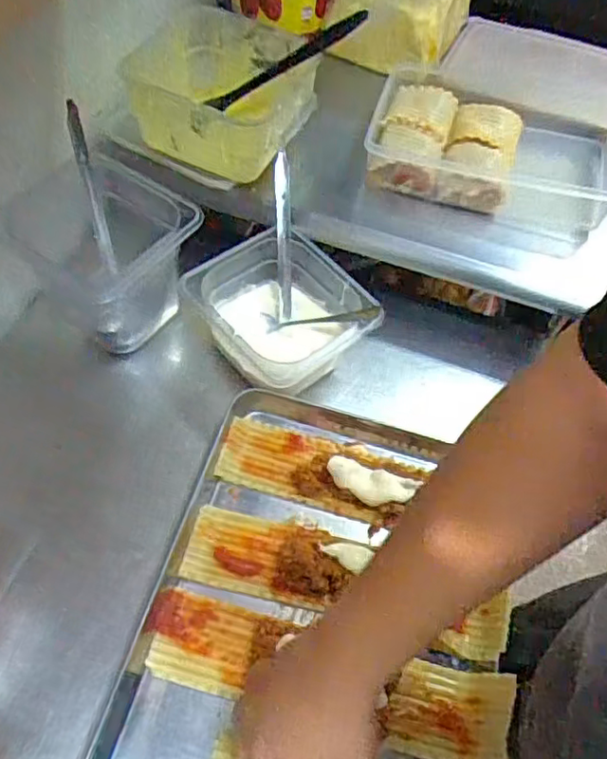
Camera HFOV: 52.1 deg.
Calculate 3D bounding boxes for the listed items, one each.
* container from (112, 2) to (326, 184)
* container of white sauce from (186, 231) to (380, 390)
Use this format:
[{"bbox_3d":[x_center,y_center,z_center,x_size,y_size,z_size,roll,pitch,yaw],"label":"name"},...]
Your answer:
[{"bbox_3d":[-0.095,-0.314,0.718,0.205,0.127,0.163,10,55,1],"label":"container"},{"bbox_3d":[-0.025,-0.066,0.700,0.159,0.102,0.167,-34,65,-25],"label":"container of white sauce"}]

